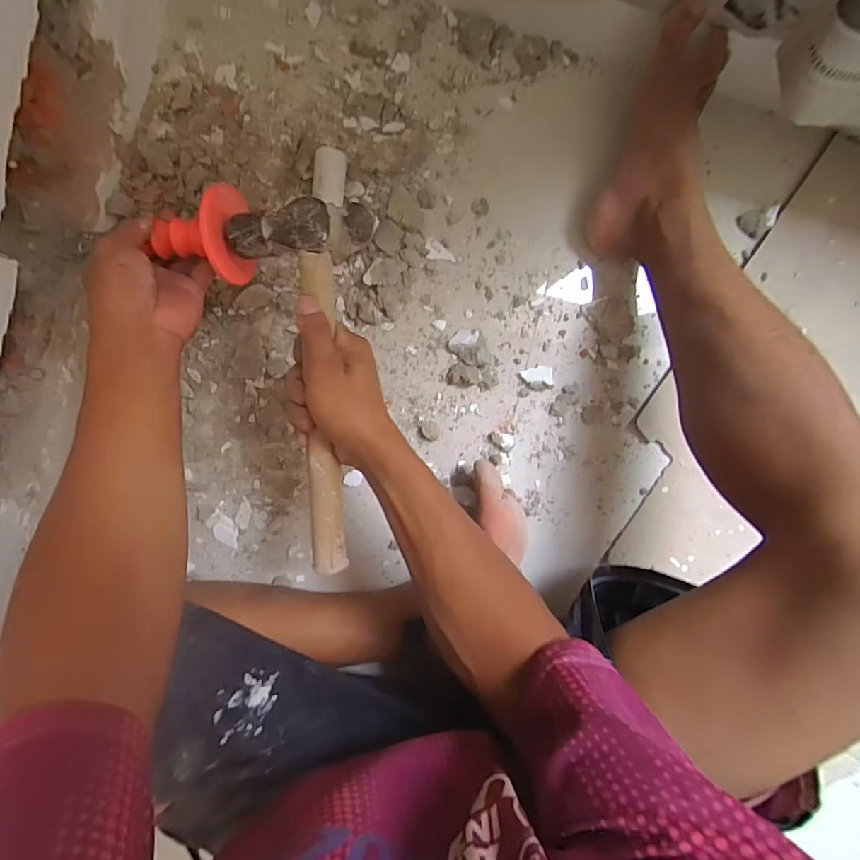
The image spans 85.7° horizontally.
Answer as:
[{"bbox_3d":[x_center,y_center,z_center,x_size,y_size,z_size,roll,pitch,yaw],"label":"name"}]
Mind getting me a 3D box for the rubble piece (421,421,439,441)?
[{"bbox_3d":[0.001,0.001,0.521,0.019,0.009,0.021,-42,97,-2],"label":"rubble piece"}]

